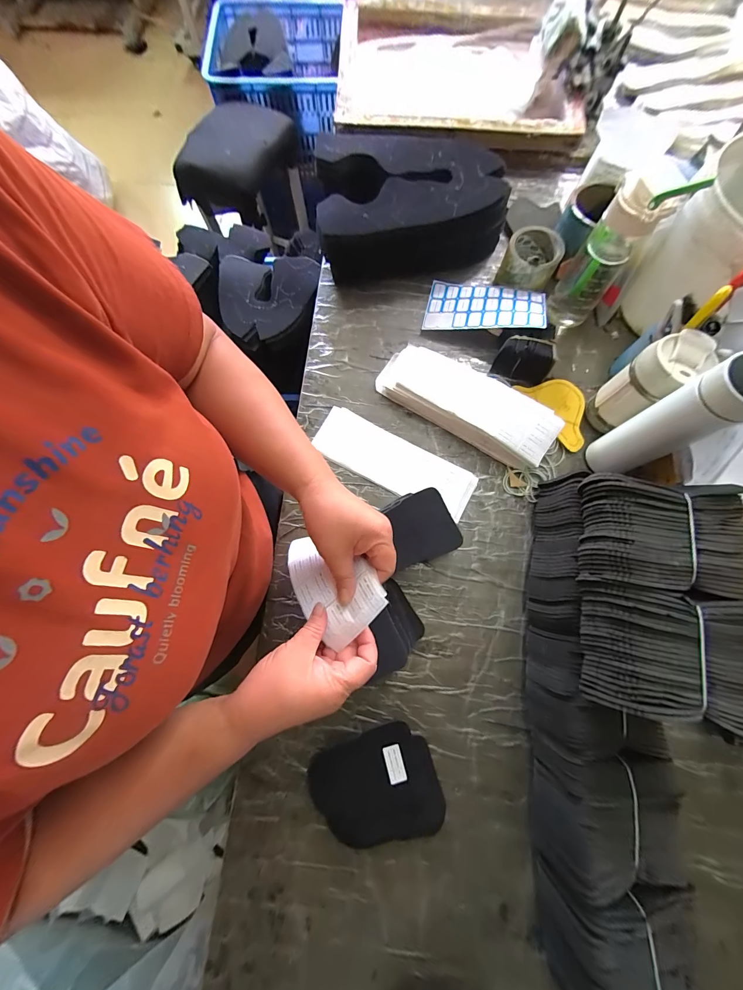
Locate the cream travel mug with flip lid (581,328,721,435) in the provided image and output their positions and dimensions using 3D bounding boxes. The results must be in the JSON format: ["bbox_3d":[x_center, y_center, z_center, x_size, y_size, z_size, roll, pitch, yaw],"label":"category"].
[{"bbox_3d":[0.383,-0.153,0.477,0.074,0.154,0.066,-24,77,-5],"label":"cream travel mug with flip lid"}]

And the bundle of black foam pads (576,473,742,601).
[{"bbox_3d":[0.312,0.043,0.366,0.144,0.056,0.120,7,77,3],"label":"bundle of black foam pads"}]

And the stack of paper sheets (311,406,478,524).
[{"bbox_3d":[0.034,-0.051,0.542,0.264,0.006,0.089,29,79,8],"label":"stack of paper sheets"}]

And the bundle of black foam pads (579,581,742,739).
[{"bbox_3d":[0.292,0.160,0.337,0.138,0.061,0.118,10,77,3],"label":"bundle of black foam pads"}]

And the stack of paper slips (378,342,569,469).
[{"bbox_3d":[0.150,-0.151,0.540,0.287,0.044,0.095,30,79,8],"label":"stack of paper slips"}]

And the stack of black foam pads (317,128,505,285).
[{"bbox_3d":[0.062,-0.528,0.613,0.318,0.107,0.236,-9,77,-1],"label":"stack of black foam pads"}]

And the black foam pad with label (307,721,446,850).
[{"bbox_3d":[0.004,0.366,0.419,0.154,0.020,0.118,-19,77,-4],"label":"black foam pad with label"}]

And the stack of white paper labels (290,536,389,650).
[{"bbox_3d":[-0.048,0.099,0.353,0.143,0.026,0.082,22,74,40],"label":"stack of white paper labels"}]

